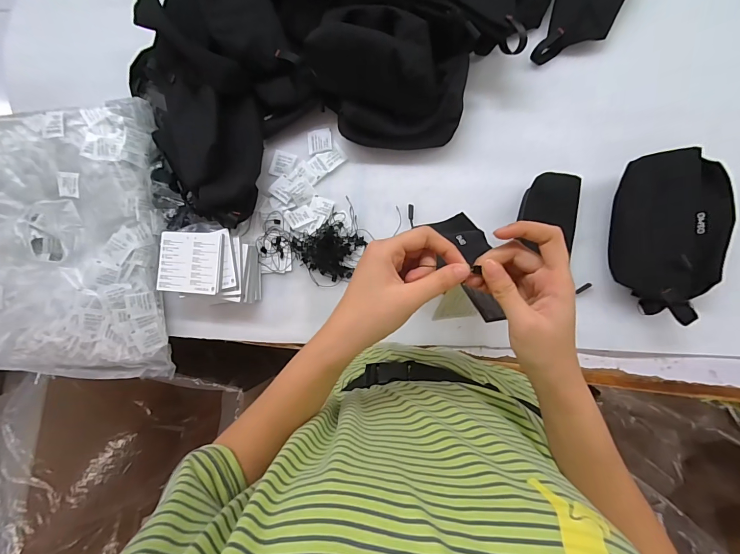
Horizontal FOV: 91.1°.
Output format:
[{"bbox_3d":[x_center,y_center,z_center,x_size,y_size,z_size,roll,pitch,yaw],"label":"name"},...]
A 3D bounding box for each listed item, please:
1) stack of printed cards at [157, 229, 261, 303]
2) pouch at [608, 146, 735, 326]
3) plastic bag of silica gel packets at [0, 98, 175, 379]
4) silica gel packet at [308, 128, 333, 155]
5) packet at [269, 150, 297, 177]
[{"bbox_3d":[-0.252,-0.018,0.574,0.141,0.057,0.109,2,88,10],"label":"stack of printed cards"},{"bbox_3d":[0.385,-0.054,0.478,0.126,0.057,0.210,6,89,10],"label":"pouch"},{"bbox_3d":[-0.522,-0.053,0.611,0.347,0.070,0.445,-2,87,10],"label":"plastic bag of silica gel packets"},{"bbox_3d":[-0.082,-0.222,0.591,0.039,0.004,0.039,-4,87,10],"label":"silica gel packet"},{"bbox_3d":[-0.144,-0.187,0.599,0.039,0.005,0.043,19,91,10],"label":"packet"}]

